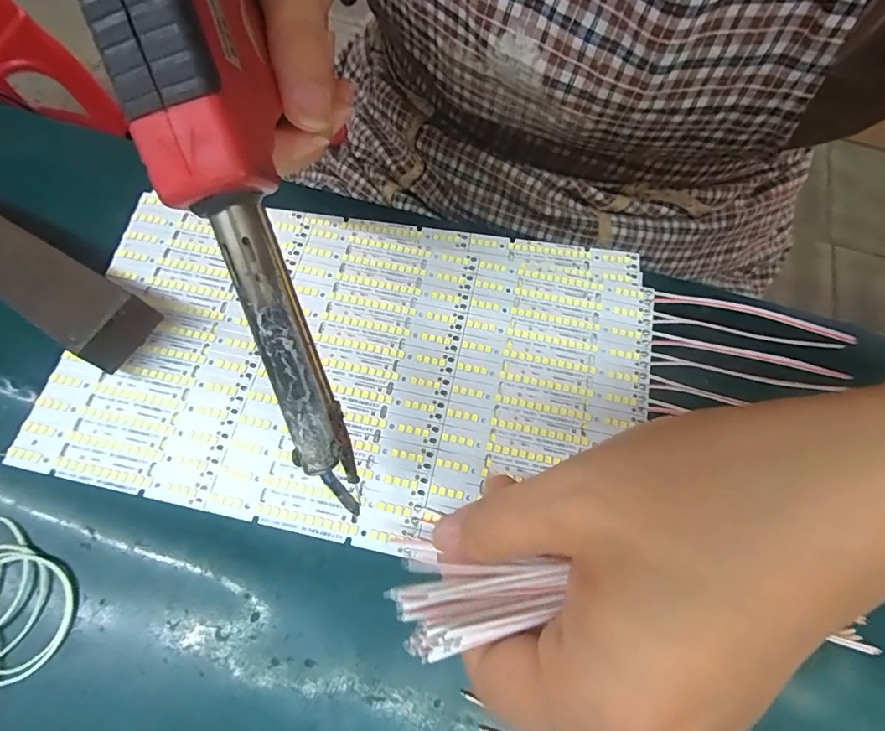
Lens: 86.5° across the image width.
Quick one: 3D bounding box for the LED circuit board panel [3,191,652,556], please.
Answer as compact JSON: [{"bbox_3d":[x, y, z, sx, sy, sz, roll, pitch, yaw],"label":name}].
[{"bbox_3d":[-0.038,-0.003,0.212,0.252,0.004,0.147,8,69,2],"label":"LED circuit board panel"}]

